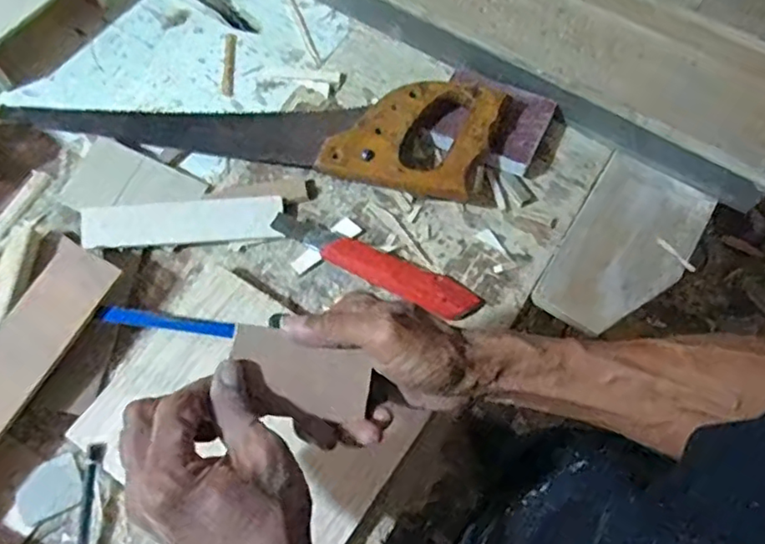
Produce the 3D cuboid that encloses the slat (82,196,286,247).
[{"bbox_3d":[-0.166,-0.043,0.506,0.159,0.005,0.041,-4,78,-7],"label":"slat"}]

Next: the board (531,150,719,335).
[{"bbox_3d":[0.211,-0.020,0.521,0.098,0.013,0.167,32,71,11],"label":"board"}]

